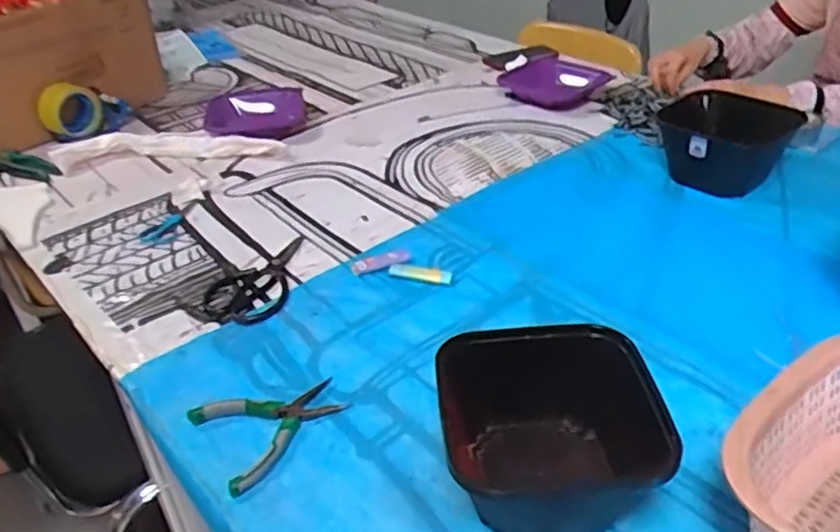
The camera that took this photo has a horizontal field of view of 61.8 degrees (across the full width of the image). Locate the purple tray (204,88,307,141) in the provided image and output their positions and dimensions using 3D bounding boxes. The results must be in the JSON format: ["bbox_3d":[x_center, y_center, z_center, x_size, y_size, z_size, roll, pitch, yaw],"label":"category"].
[{"bbox_3d":[-0.367,-0.341,1.552,0.216,0.039,0.332,-9,35,-9],"label":"purple tray"}]

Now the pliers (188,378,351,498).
[{"bbox_3d":[-0.151,0.162,0.728,0.141,0.021,0.120,-24,38,-26],"label":"pliers"}]

